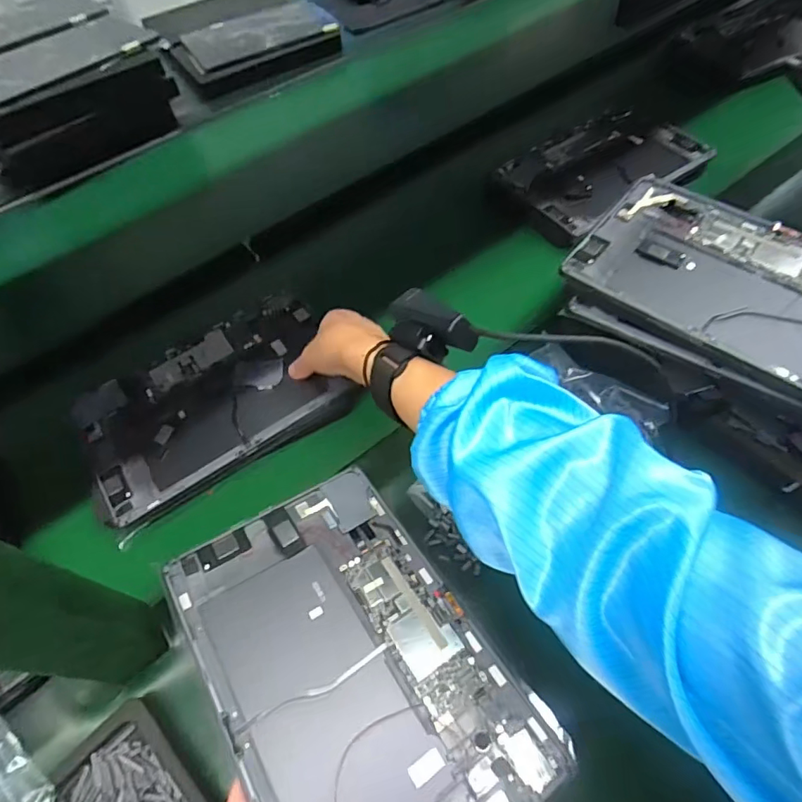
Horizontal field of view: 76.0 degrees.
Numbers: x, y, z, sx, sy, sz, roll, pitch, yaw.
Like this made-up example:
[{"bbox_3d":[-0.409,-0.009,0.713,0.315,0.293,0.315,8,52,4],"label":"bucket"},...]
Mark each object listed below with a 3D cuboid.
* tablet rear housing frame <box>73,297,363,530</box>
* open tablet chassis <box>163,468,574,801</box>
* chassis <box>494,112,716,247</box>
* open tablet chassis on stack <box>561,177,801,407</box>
[{"bbox_3d":[-0.185,-0.002,0.506,0.245,0.013,0.158,-30,59,-14],"label":"tablet rear housing frame"},{"bbox_3d":[-0.033,0.170,0.341,0.165,0.009,0.250,-26,56,-23],"label":"open tablet chassis"},{"bbox_3d":[0.254,-0.300,0.664,0.257,0.023,0.156,-32,60,-15],"label":"chassis"},{"bbox_3d":[0.294,-0.101,0.441,0.261,0.017,0.177,37,67,25],"label":"open tablet chassis on stack"}]

